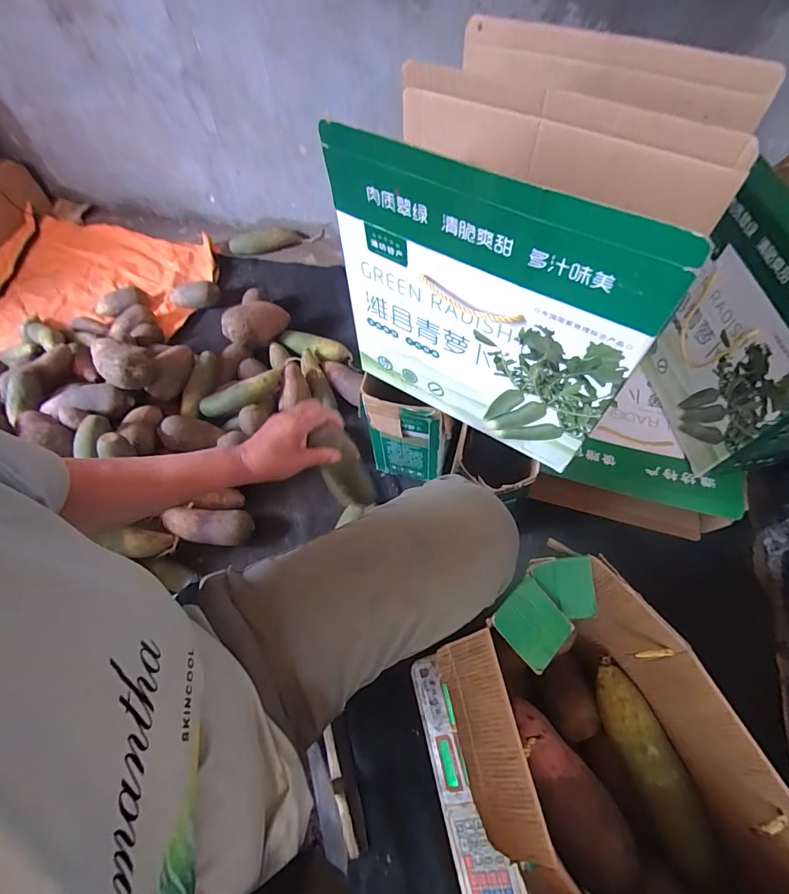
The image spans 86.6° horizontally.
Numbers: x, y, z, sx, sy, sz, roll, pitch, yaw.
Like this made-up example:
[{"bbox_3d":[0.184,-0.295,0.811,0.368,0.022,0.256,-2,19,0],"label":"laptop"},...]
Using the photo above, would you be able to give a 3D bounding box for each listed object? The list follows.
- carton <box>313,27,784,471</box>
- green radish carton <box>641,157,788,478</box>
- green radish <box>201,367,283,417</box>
[{"bbox_3d":[0.124,-0.181,0.495,0.325,0.340,0.167,29,65,19],"label":"carton"},{"bbox_3d":[0.559,-0.171,0.636,0.143,0.354,0.309,-8,59,-1],"label":"green radish carton"},{"bbox_3d":[-0.331,-0.115,0.911,0.186,0.046,0.048,-21,60,-9],"label":"green radish"}]

